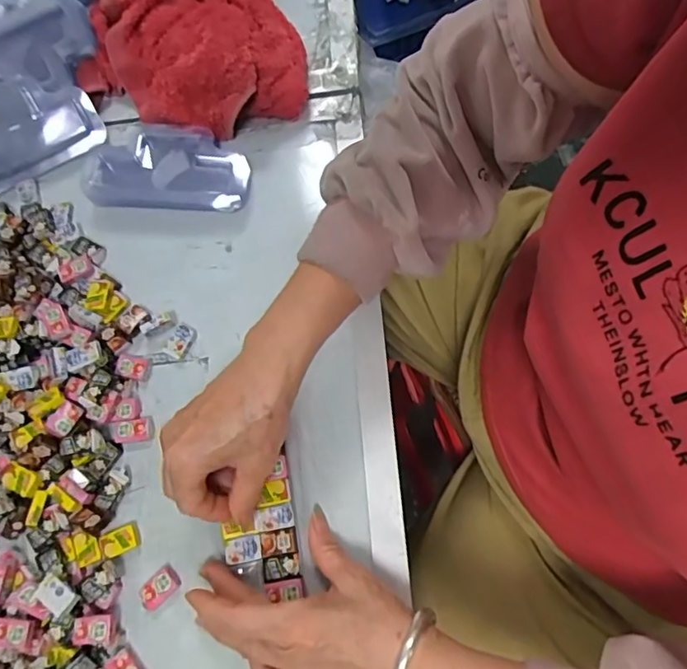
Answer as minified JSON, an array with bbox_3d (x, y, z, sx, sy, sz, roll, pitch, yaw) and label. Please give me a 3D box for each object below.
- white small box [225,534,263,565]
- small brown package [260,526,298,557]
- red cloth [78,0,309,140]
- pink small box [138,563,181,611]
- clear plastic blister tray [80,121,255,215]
[{"bbox_3d":[-0.070,0.153,0.384,0.026,0.011,0.017,-14,71,1],"label":"white small box"},{"bbox_3d":[-0.046,0.145,0.377,0.026,0.004,0.016,-14,71,1],"label":"small brown package"},{"bbox_3d":[-0.140,-0.275,0.494,0.237,0.062,0.188,24,75,13],"label":"red cloth"},{"bbox_3d":[-0.131,0.179,0.382,0.030,0.009,0.020,-43,73,-9],"label":"pink small box"},{"bbox_3d":[-0.160,-0.146,0.476,0.154,0.026,0.077,4,72,7],"label":"clear plastic blister tray"}]

